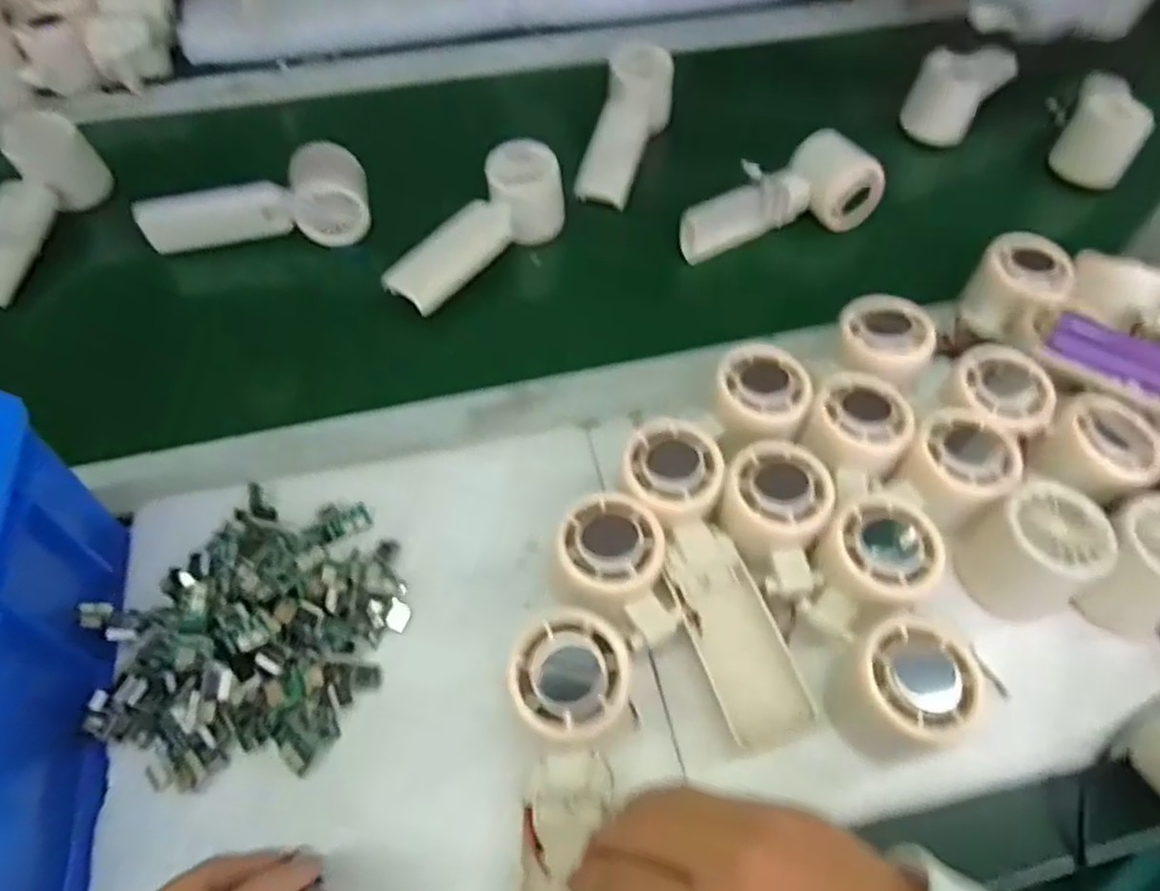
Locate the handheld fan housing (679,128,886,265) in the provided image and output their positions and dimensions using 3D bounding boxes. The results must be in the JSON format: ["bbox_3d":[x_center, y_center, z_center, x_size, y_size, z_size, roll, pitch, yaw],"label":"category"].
[{"bbox_3d":[0.159,-0.187,0.559,0.153,0.060,0.065,-29,62,-19],"label":"handheld fan housing"}]

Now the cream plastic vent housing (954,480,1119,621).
[{"bbox_3d":[0.239,0.058,0.384,0.059,0.058,0.057,0,56,-1],"label":"cream plastic vent housing"}]

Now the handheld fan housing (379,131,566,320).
[{"bbox_3d":[-0.080,-0.164,0.536,0.051,0.056,0.162,36,63,21],"label":"handheld fan housing"}]

